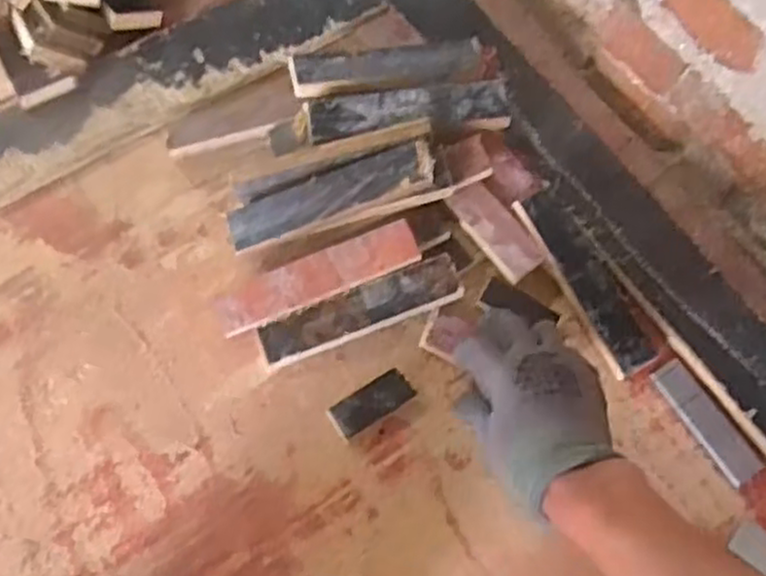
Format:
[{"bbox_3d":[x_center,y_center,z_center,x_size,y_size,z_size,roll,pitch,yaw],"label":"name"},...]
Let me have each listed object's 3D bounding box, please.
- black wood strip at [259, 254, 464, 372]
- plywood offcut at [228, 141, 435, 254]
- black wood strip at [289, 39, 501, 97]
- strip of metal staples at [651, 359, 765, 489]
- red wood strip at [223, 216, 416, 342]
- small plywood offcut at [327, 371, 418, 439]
[{"bbox_3d":[-0.016,0.019,0.595,0.161,0.011,0.035,-22,93,-8],"label":"black wood strip"},{"bbox_3d":[-0.041,-0.073,0.608,0.167,0.009,0.039,-20,70,6],"label":"plywood offcut"},{"bbox_3d":[0.012,-0.191,0.663,0.178,0.010,0.045,-9,67,-10],"label":"black wood strip"},{"bbox_3d":[0.252,0.104,0.592,0.029,0.005,0.104,-29,72,-14],"label":"strip of metal staples"},{"bbox_3d":[-0.050,-0.010,0.596,0.159,0.012,0.038,-23,74,-6],"label":"red wood strip"},{"bbox_3d":[-0.008,0.086,0.573,0.063,0.012,0.027,-32,73,-15],"label":"small plywood offcut"}]

